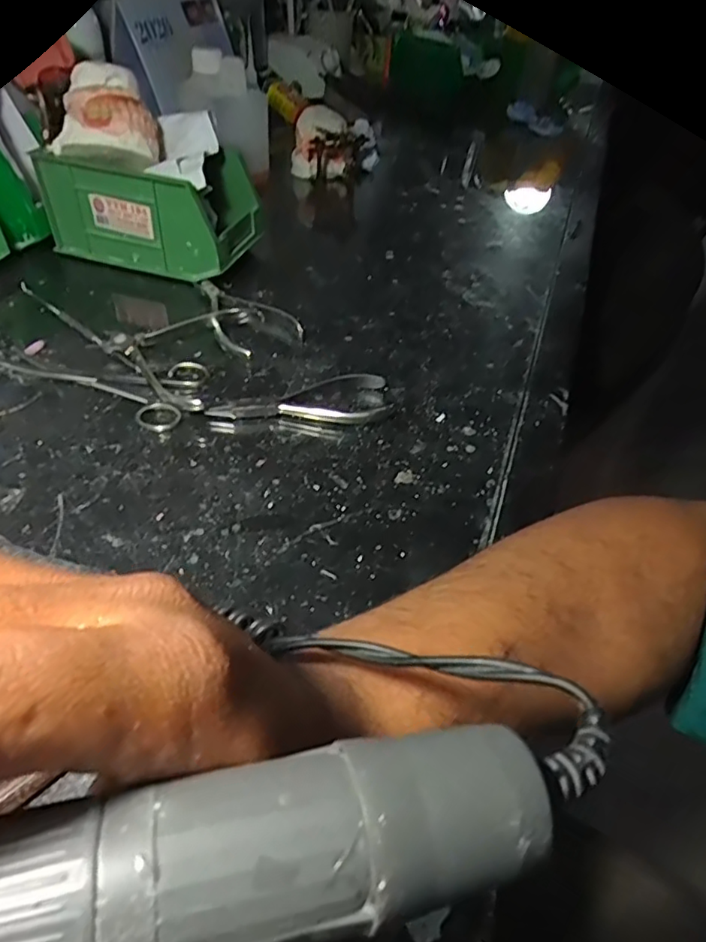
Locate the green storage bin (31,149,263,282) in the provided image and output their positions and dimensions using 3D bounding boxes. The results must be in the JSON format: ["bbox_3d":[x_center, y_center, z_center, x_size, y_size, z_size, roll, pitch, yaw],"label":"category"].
[{"bbox_3d":[-0.179,-0.247,0.533,0.170,0.081,0.097,16,45,10],"label":"green storage bin"}]

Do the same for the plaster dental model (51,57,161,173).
[{"bbox_3d":[-0.204,-0.292,0.477,0.082,0.059,0.061,3,45,-3],"label":"plaster dental model"}]

